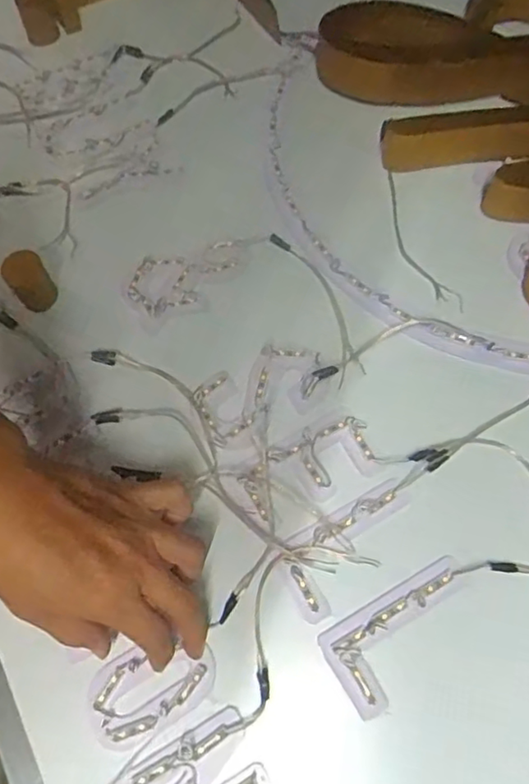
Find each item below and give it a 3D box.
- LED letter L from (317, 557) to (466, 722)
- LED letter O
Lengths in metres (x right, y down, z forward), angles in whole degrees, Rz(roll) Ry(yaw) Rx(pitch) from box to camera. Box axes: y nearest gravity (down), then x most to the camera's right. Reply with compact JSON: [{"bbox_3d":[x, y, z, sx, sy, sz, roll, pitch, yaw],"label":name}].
[{"bbox_3d":[0.095,0.161,0.407,0.108,0.009,0.059,-30,69,-11],"label":"LED letter L"},{"bbox_3d":[-0.072,0.192,0.395,0.082,0.004,0.054,-18,67,-7],"label":"LED letter O"}]

